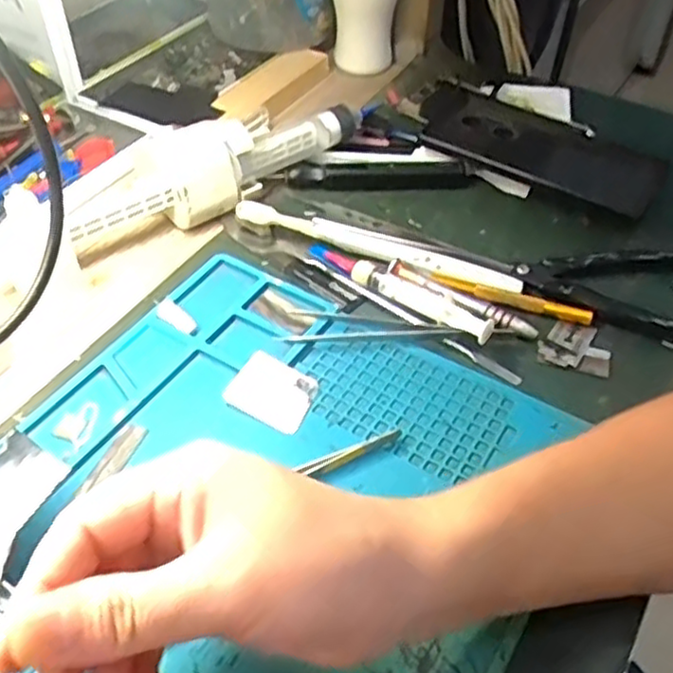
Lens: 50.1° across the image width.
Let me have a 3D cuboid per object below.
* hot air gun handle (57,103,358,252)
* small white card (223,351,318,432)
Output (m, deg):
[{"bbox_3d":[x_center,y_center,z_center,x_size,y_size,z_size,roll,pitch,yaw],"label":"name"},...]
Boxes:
[{"bbox_3d":[-0.079,-0.117,0.478,0.218,0.047,0.063,-24,53,-23],"label":"hot air gun handle"},{"bbox_3d":[-0.033,0.028,0.371,0.043,0.006,0.038,21,49,16],"label":"small white card"}]

